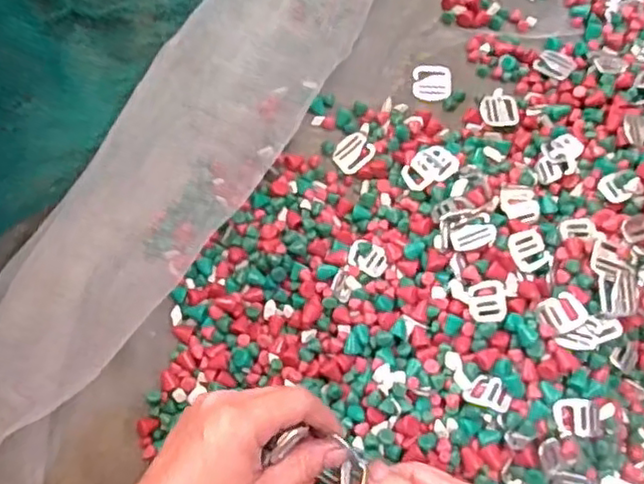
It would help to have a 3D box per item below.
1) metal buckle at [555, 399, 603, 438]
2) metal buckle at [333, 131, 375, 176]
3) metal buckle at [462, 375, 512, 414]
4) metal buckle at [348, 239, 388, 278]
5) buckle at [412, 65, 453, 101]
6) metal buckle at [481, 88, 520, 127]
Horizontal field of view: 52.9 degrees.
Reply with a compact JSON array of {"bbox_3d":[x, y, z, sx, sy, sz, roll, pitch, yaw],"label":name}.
[{"bbox_3d":[0.185,0.126,0.462,0.039,0.008,0.026,4,78,-8],"label":"metal buckle"},{"bbox_3d":[0.027,-0.078,0.567,0.035,0.005,0.030,-39,81,-9],"label":"metal buckle"},{"bbox_3d":[0.120,0.108,0.467,0.033,0.004,0.024,10,56,31],"label":"metal buckle"},{"bbox_3d":[0.037,0.013,0.527,0.033,0.004,0.026,25,73,15],"label":"metal buckle"},{"bbox_3d":[0.101,-0.146,0.595,0.036,0.004,0.034,-1,82,-5],"label":"buckle"},{"bbox_3d":[0.157,-0.119,0.574,0.031,0.005,0.039,-3,60,5],"label":"metal buckle"}]

